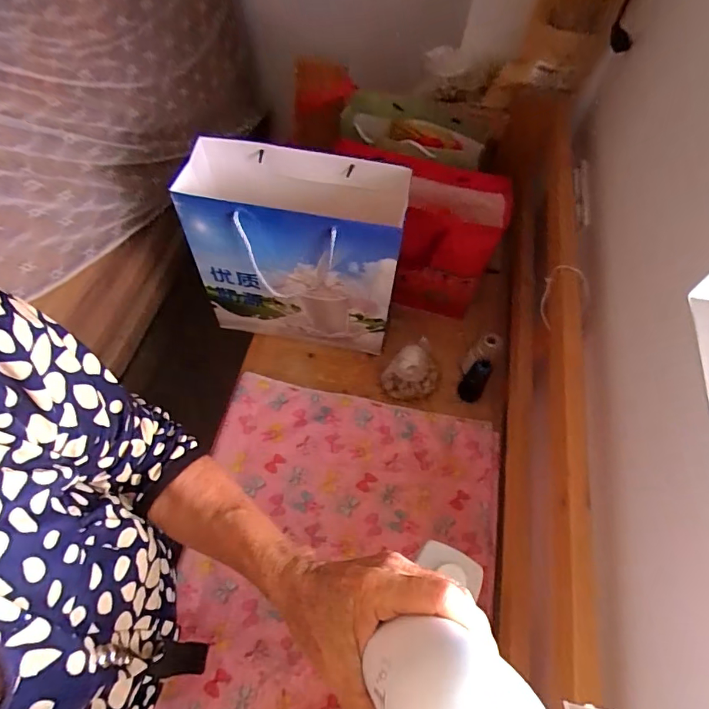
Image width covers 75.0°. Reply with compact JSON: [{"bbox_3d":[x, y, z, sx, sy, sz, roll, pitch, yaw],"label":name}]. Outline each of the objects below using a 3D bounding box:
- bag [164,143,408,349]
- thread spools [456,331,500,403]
[{"bbox_3d":[-0.091,-0.164,0.808,0.331,0.332,0.155,12,60,4],"label":"bag"},{"bbox_3d":[0.220,0.021,0.819,0.049,0.111,0.104,13,60,6],"label":"thread spools"}]

